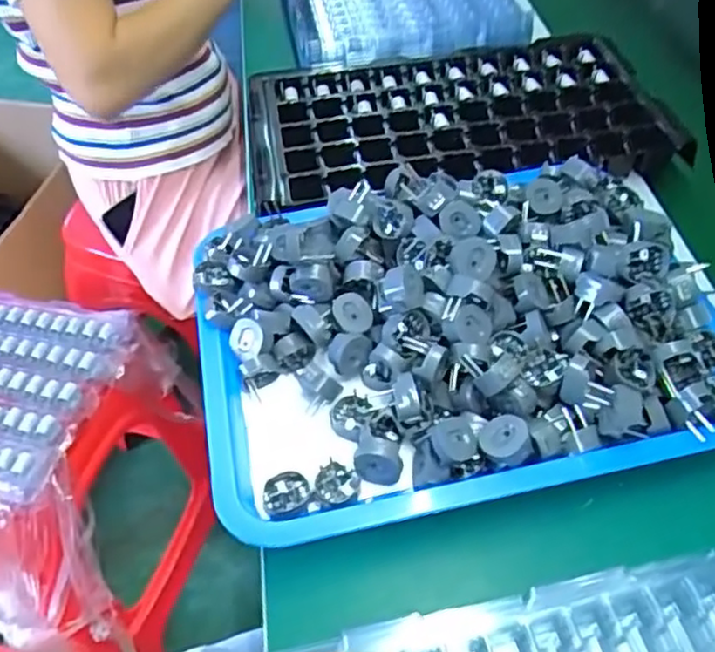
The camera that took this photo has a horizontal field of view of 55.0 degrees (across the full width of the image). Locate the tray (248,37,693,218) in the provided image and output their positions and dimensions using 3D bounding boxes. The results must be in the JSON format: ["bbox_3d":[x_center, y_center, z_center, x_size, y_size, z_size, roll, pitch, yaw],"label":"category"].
[{"bbox_3d":[0.083,-0.181,0.605,0.350,0.027,0.195,-8,50,-3],"label":"tray"}]

